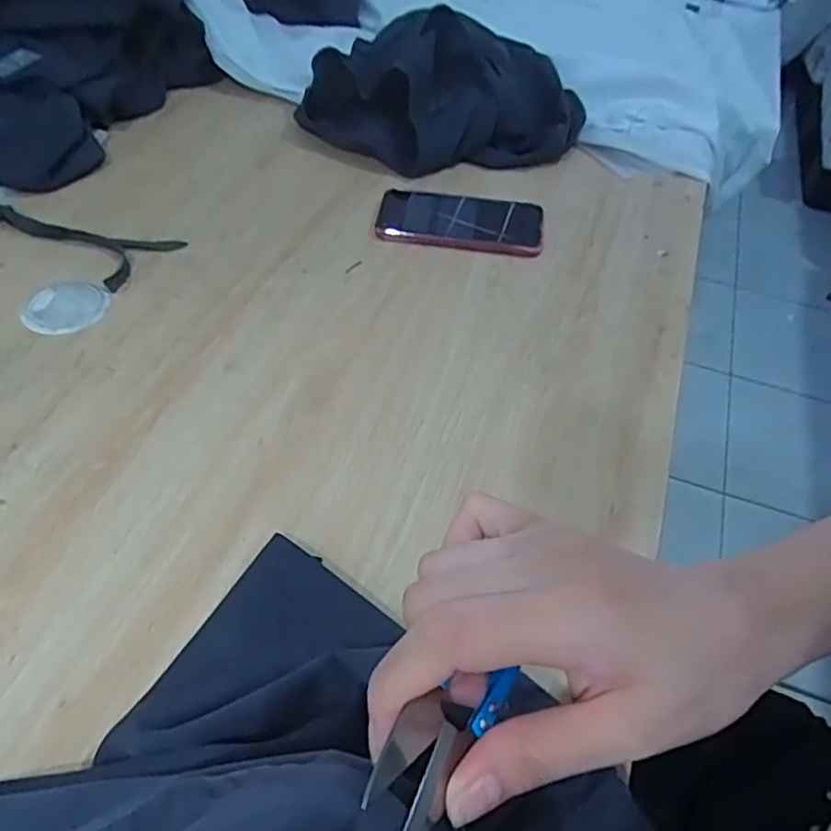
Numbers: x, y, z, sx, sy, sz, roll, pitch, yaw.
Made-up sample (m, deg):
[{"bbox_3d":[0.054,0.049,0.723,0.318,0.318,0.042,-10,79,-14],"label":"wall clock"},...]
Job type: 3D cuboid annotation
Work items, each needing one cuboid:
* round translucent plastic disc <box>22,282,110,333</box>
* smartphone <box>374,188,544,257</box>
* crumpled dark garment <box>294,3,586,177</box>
[{"bbox_3d":[-0.293,-0.090,0.557,0.059,0.004,0.062,3,49,-3],"label":"round translucent plastic disc"},{"bbox_3d":[0.046,-0.197,0.673,0.164,0.015,0.094,7,48,1],"label":"smartphone"},{"bbox_3d":[0.033,-0.375,0.775,0.314,0.103,0.209,17,49,10],"label":"crumpled dark garment"}]

